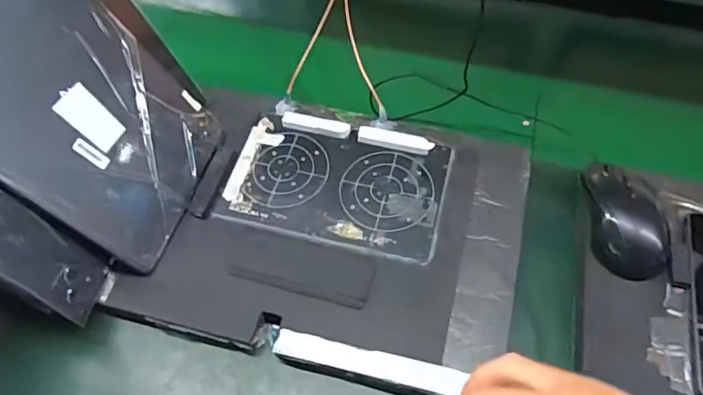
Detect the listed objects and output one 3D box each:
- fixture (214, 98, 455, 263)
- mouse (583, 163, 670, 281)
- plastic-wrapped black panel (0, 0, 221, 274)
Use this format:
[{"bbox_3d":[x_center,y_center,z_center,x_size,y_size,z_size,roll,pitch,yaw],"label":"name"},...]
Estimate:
[{"bbox_3d":[-0.010,-0.025,0.505,0.205,0.015,0.149,13,57,9],"label":"fixture"},{"bbox_3d":[0.249,0.020,0.461,0.057,0.032,0.105,1,56,1],"label":"mouse"},{"bbox_3d":[-0.217,-0.071,0.407,0.008,0.250,0.161,0,56,35],"label":"plastic-wrapped black panel"}]

